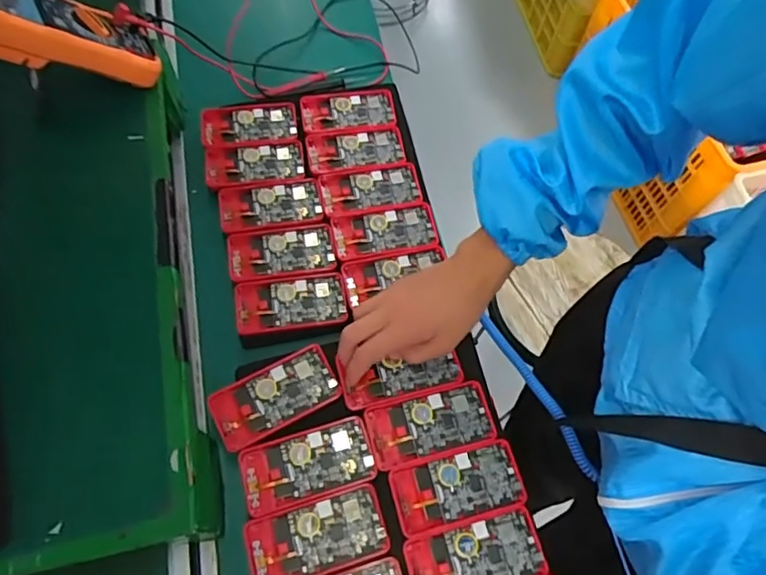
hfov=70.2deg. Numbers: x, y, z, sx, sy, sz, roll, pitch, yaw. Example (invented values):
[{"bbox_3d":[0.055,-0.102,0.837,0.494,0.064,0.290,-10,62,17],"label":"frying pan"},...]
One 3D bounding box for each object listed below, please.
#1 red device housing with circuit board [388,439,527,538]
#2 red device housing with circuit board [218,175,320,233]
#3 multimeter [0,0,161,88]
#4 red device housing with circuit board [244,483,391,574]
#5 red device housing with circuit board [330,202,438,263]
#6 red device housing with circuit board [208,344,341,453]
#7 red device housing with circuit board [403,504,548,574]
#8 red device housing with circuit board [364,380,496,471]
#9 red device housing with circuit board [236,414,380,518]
[{"bbox_3d":[0.071,0.189,0.520,0.125,0.006,0.062,-12,62,-9],"label":"red device housing with circuit board"},{"bbox_3d":[-0.138,-0.101,0.666,0.122,0.015,0.066,-11,62,-9],"label":"red device housing with circuit board"},{"bbox_3d":[-0.310,-0.245,0.533,0.181,0.054,0.076,-1,50,-51],"label":"multimeter"},{"bbox_3d":[-0.059,0.225,0.495,0.124,0.009,0.062,-14,63,-10],"label":"red device housing with circuit board"},{"bbox_3d":[0.002,-0.069,0.662,0.123,0.013,0.063,-11,62,-9],"label":"red device housing with circuit board"},{"bbox_3d":[-0.107,0.109,0.544,0.122,0.011,0.060,-25,65,-15],"label":"red device housing with circuit board"},{"bbox_3d":[0.085,0.247,0.500,0.125,0.013,0.062,-13,62,-10],"label":"red device housing with circuit board"},{"bbox_3d":[0.048,0.136,0.544,0.124,0.007,0.061,-13,62,-10],"label":"red device housing with circuit board"},{"bbox_3d":[-0.071,0.168,0.520,0.124,0.007,0.062,-14,63,-10],"label":"red device housing with circuit board"}]

